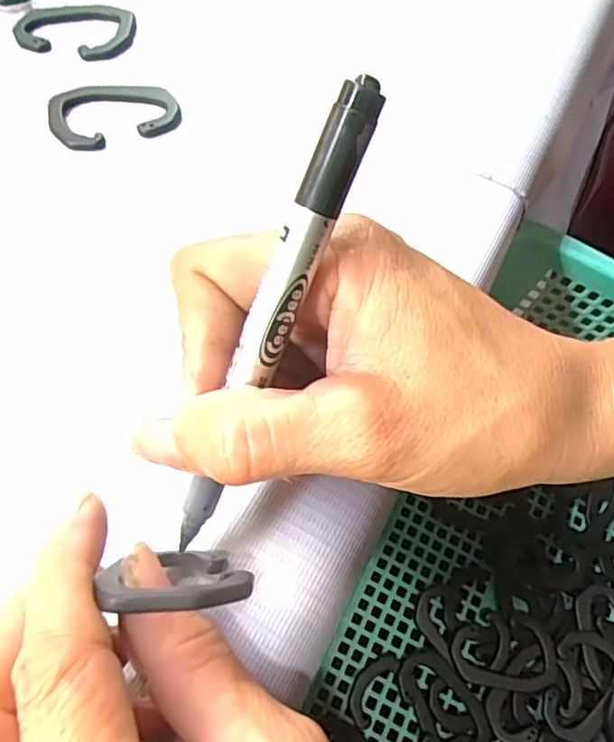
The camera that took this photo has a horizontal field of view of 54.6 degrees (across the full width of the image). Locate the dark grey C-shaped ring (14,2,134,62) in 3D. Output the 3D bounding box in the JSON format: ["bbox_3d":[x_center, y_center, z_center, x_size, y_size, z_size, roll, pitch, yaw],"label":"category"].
[{"bbox_3d":[-0.105,-0.153,0.270,0.050,0.010,0.031,-3,63,-4],"label":"dark grey C-shaped ring"}]

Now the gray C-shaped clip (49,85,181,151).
[{"bbox_3d":[-0.080,-0.107,0.247,0.052,0.005,0.032,-11,64,-8],"label":"gray C-shaped clip"}]

